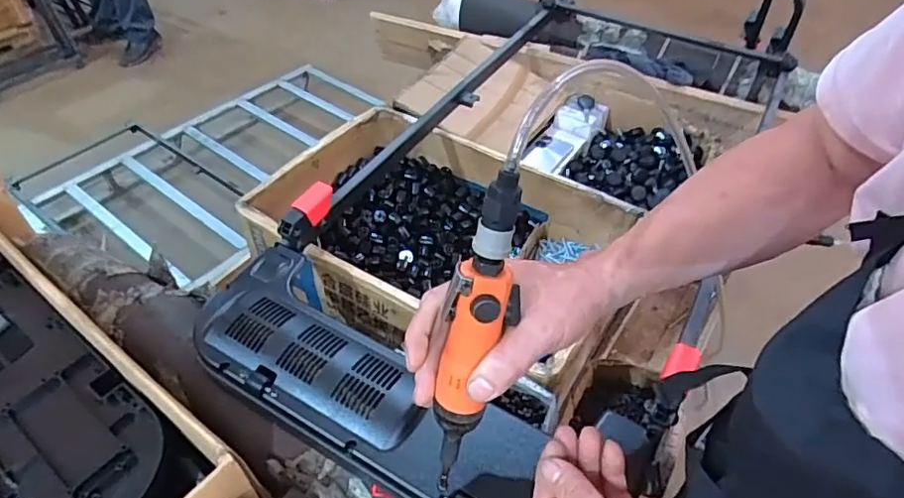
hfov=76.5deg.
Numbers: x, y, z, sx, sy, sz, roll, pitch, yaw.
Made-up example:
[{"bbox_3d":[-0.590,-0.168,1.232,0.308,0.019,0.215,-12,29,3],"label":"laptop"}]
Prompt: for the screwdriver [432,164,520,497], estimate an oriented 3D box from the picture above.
[{"bbox_3d":[0.017,0.065,0.407,0.035,0.250,0.033,18,25,15],"label":"screwdriver"}]

